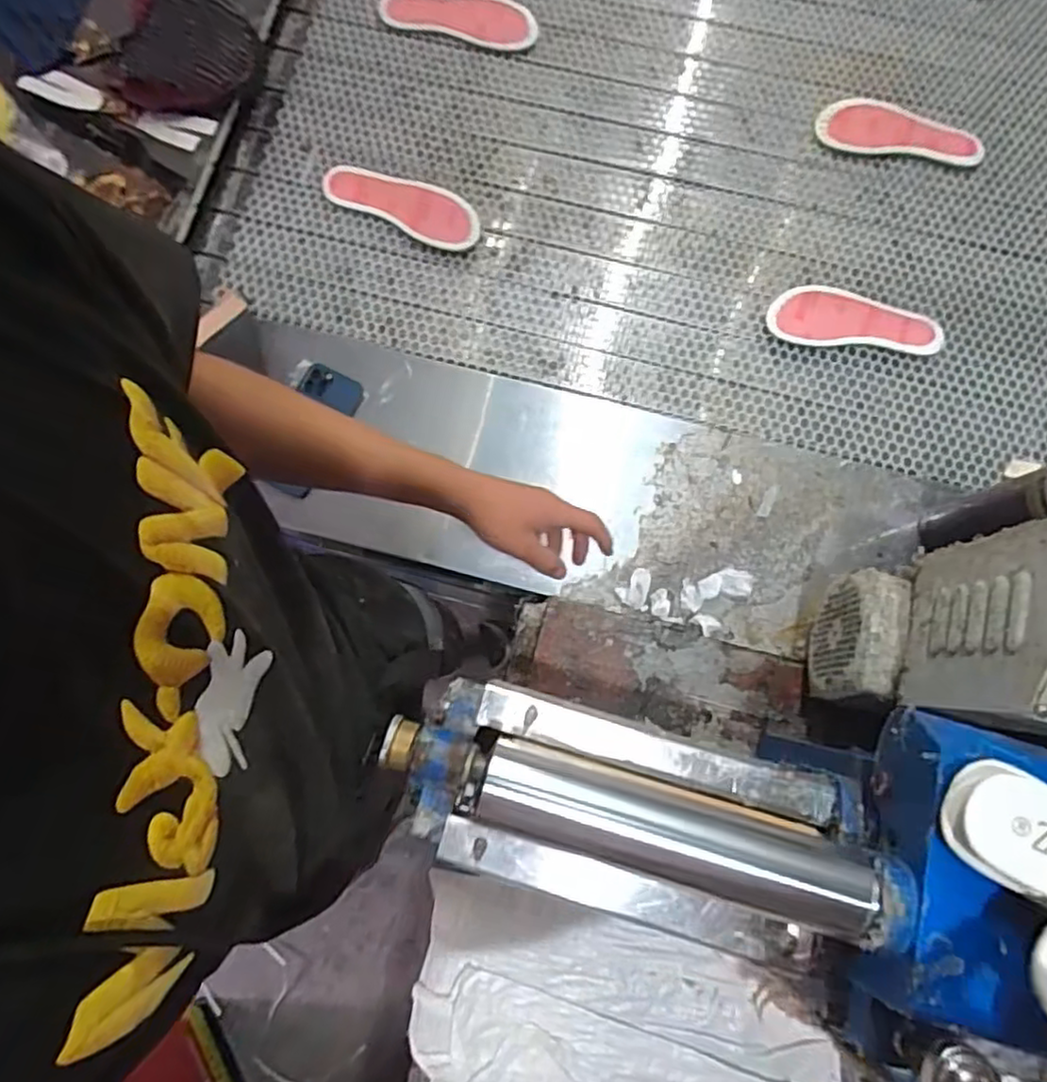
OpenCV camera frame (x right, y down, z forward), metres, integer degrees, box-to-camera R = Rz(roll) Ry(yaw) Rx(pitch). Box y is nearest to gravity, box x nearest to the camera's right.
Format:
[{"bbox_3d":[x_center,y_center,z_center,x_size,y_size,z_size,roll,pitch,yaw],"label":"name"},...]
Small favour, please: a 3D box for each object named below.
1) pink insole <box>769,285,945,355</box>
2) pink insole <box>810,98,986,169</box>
[{"bbox_3d":[0.422,-0.284,0.865,0.217,0.016,0.080,5,80,2],"label":"pink insole"},{"bbox_3d":[0.494,-0.542,0.898,0.208,0.010,0.078,9,80,2],"label":"pink insole"}]

